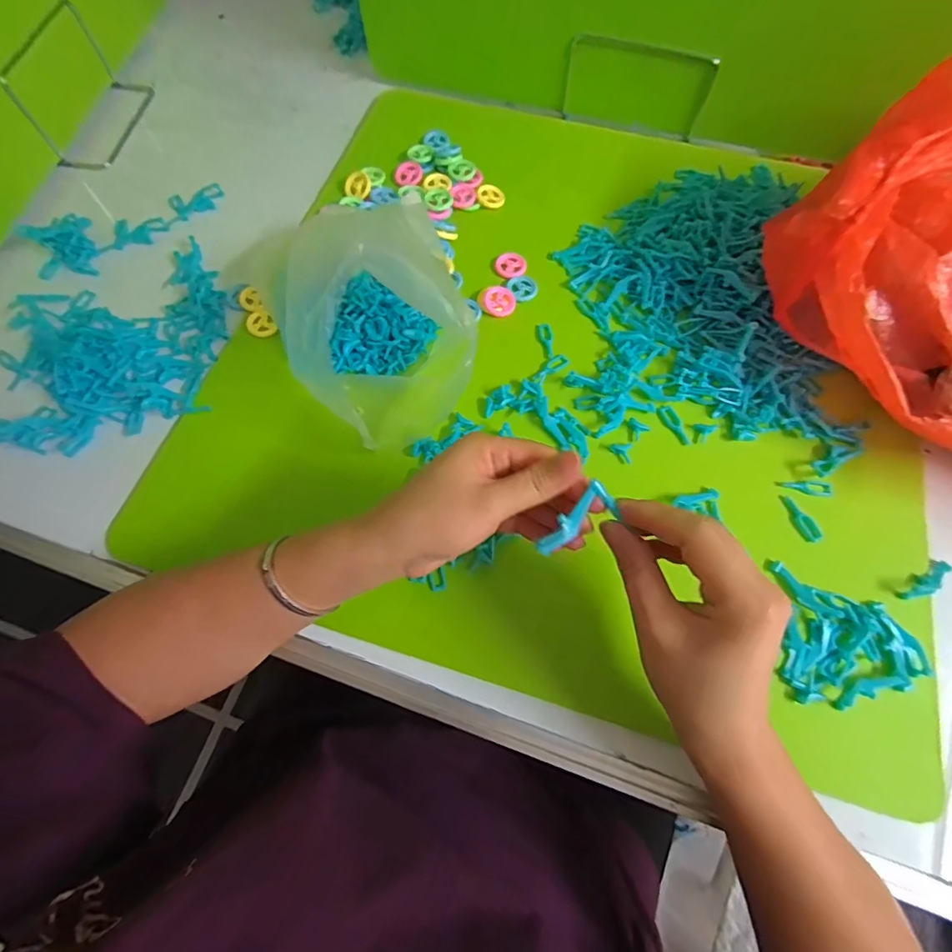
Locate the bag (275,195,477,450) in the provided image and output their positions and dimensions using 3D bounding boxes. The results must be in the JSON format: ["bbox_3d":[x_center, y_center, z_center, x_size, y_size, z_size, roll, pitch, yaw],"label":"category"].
[{"bbox_3d":[-0.072,-0.120,0.356,0.108,0.116,0.153,-17,68,-7],"label":"bag"}]

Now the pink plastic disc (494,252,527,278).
[{"bbox_3d":[0.035,-0.207,0.464,0.029,0.007,0.028,0,66,-1],"label":"pink plastic disc"}]

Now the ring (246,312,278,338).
[{"bbox_3d":[-0.197,-0.139,0.432,0.025,0.008,0.022,-19,68,-9],"label":"ring"}]

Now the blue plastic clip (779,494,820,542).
[{"bbox_3d":[0.254,0.033,0.370,0.011,0.009,0.040,-22,69,-10],"label":"blue plastic clip"}]

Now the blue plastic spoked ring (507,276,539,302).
[{"bbox_3d":[0.046,-0.181,0.454,0.029,0.006,0.027,0,66,-1],"label":"blue plastic spoked ring"}]

